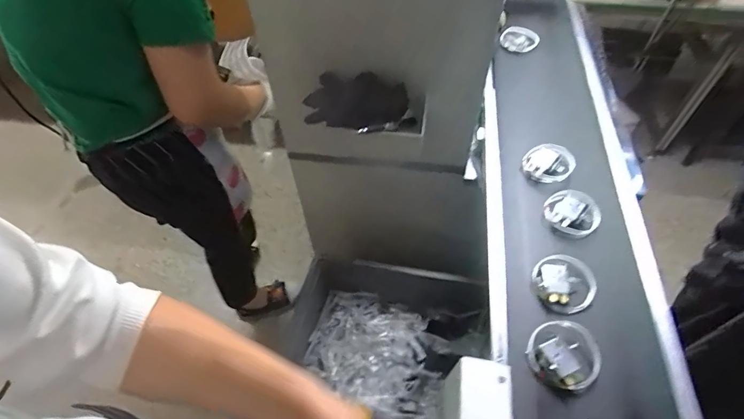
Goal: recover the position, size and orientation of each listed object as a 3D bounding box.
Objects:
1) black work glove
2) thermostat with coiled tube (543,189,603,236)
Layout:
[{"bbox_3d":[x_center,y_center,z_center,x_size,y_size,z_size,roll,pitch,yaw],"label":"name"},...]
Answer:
[{"bbox_3d":[-0.028,-0.165,0.651,0.165,0.049,0.094,3,52,4],"label":"black work glove"},{"bbox_3d":[0.317,0.007,0.659,0.080,0.028,0.075,27,57,21],"label":"thermostat with coiled tube"}]

